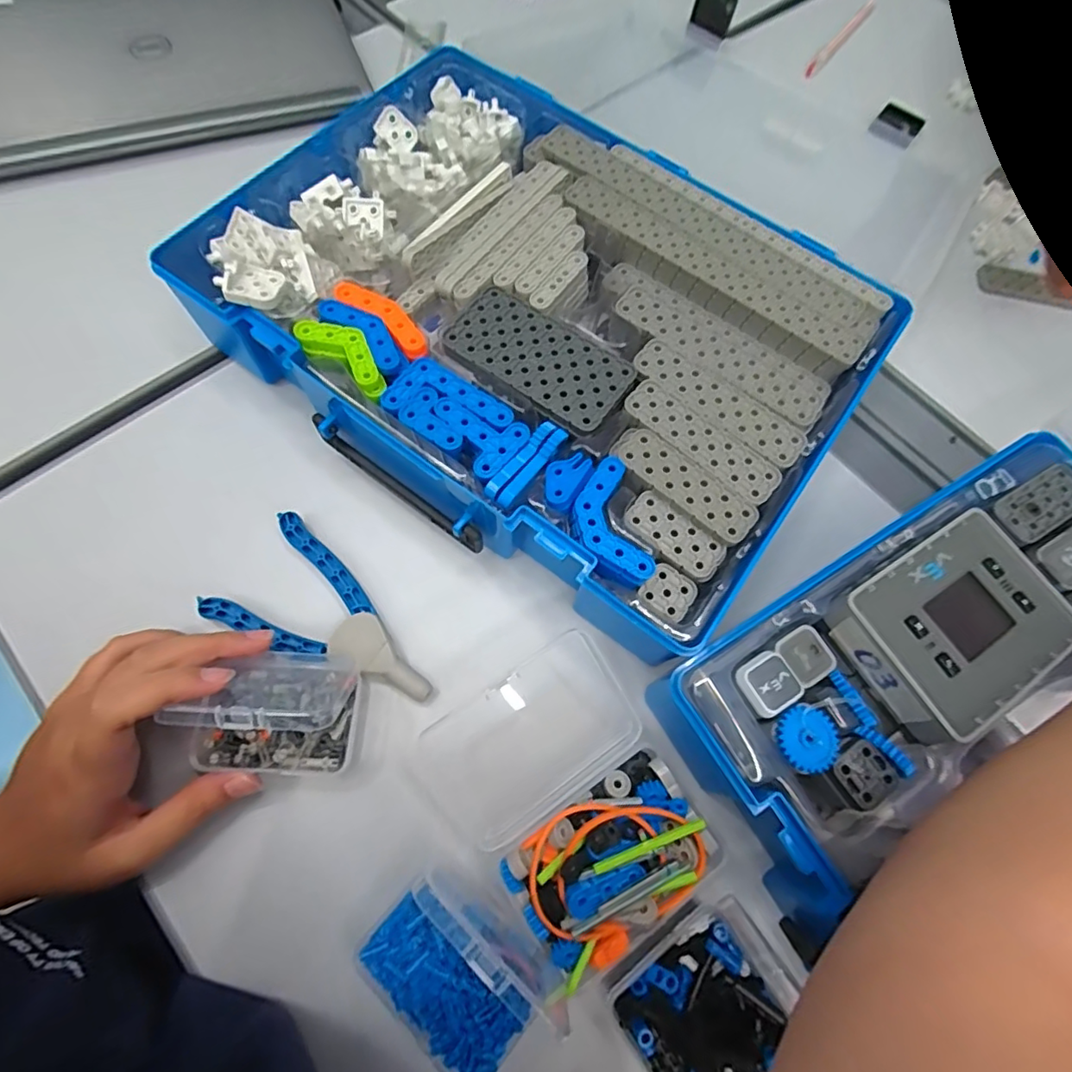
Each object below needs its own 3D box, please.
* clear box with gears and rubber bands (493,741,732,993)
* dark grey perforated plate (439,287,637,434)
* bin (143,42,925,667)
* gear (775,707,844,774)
[{"bbox_3d":[0.034,0.154,0.262,0.096,0.036,0.065,-31,74,-14],"label":"clear box with gears and rubber bands"},{"bbox_3d":[0.001,-0.098,0.299,0.101,0.004,0.051,34,73,9],"label":"dark grey perforated plate"},{"bbox_3d":[0.001,-0.129,0.342,0.356,0.070,0.265,36,74,9],"label":"bin"},{"bbox_3d":[0.118,0.087,0.236,0.026,0.004,0.026,1,71,-2],"label":"gear"}]

